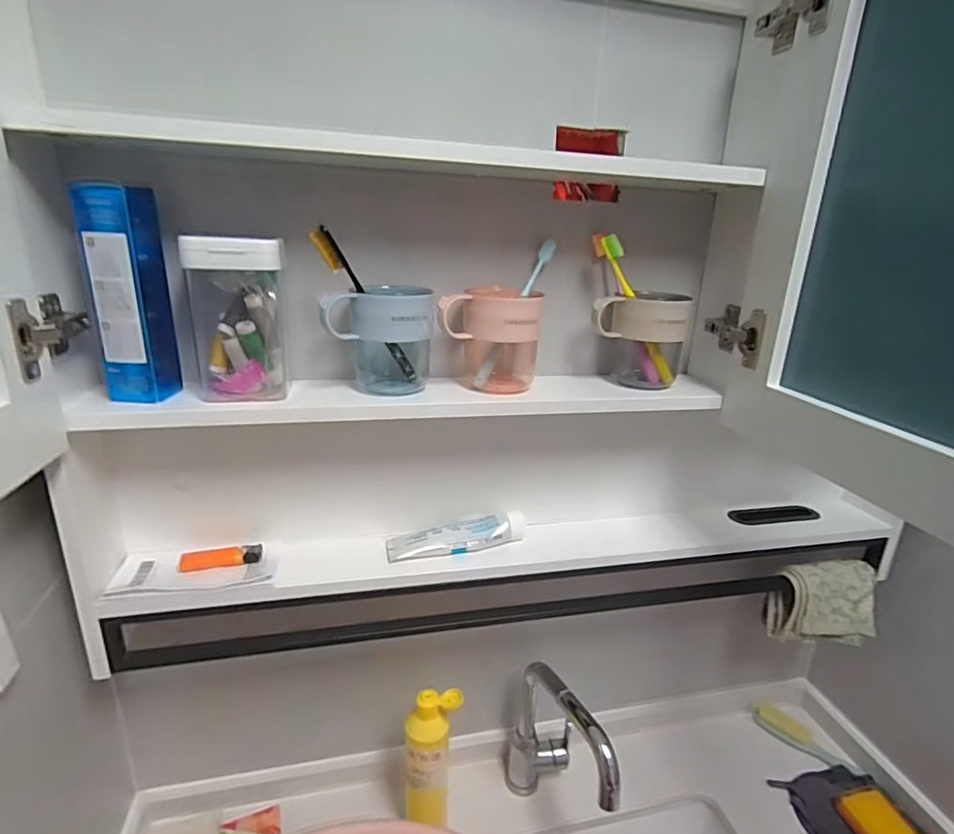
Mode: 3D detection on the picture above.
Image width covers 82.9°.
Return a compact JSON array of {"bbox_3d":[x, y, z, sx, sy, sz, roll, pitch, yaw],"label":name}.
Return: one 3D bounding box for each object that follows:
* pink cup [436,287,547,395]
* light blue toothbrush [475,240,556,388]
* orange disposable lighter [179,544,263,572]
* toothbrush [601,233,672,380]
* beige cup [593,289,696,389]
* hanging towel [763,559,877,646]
[{"bbox_3d":[0.010,-0.084,0.589,0.108,0.102,0.078,0,19,-8],"label":"pink cup"},{"bbox_3d":[0.042,-0.114,0.590,0.015,0.181,0.016,23,-6,44],"label":"light blue toothbrush"},{"bbox_3d":[-0.277,0.153,0.588,0.081,0.015,0.027,-7,22,-27],"label":"orange disposable lighter"},{"bbox_3d":[0.183,-0.117,0.604,0.018,0.181,0.018,-25,15,13],"label":"toothbrush"},{"bbox_3d":[0.186,-0.086,0.621,0.098,0.101,0.082,11,20,20],"label":"beige cup"},{"bbox_3d":[0.476,0.257,0.744,0.129,0.105,0.051,3,19,1],"label":"hanging towel"}]

